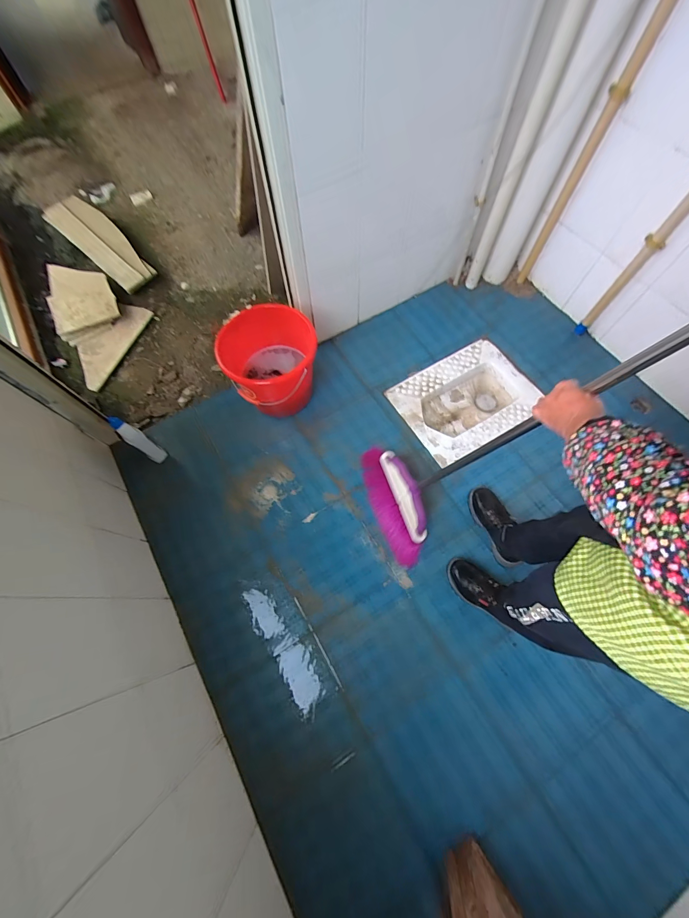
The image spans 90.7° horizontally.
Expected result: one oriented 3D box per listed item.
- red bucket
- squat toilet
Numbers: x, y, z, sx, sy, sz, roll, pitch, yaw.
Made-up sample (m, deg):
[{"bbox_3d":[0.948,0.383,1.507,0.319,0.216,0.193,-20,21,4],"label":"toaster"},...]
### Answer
[{"bbox_3d":[-0.224,-0.294,1.099,0.271,0.264,0.238,-30,69,-11],"label":"red bucket"},{"bbox_3d":[0.455,-0.196,1.323,0.495,0.173,0.379,-29,69,-10],"label":"squat toilet"}]

